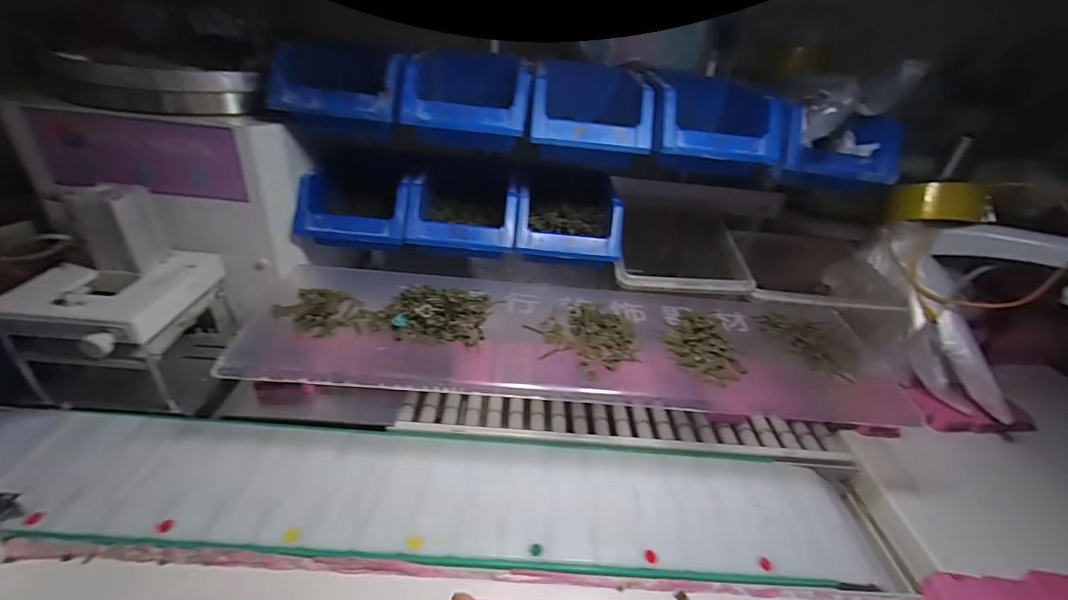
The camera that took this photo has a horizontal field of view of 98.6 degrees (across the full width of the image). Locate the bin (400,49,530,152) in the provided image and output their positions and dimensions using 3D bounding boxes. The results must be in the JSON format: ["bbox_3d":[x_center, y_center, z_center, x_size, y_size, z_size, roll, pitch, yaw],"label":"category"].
[{"bbox_3d":[-0.074,-0.239,0.526,0.125,0.071,0.188,3,32,-7],"label":"bin"}]

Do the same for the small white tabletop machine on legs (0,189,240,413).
[{"bbox_3d":[-0.402,-0.002,0.449,0.126,0.184,0.163,6,32,-2],"label":"small white tabletop machine on legs"}]

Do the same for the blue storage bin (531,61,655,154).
[{"bbox_3d":[0.061,-0.222,0.531,0.126,0.078,0.184,5,42,-1],"label":"blue storage bin"}]

